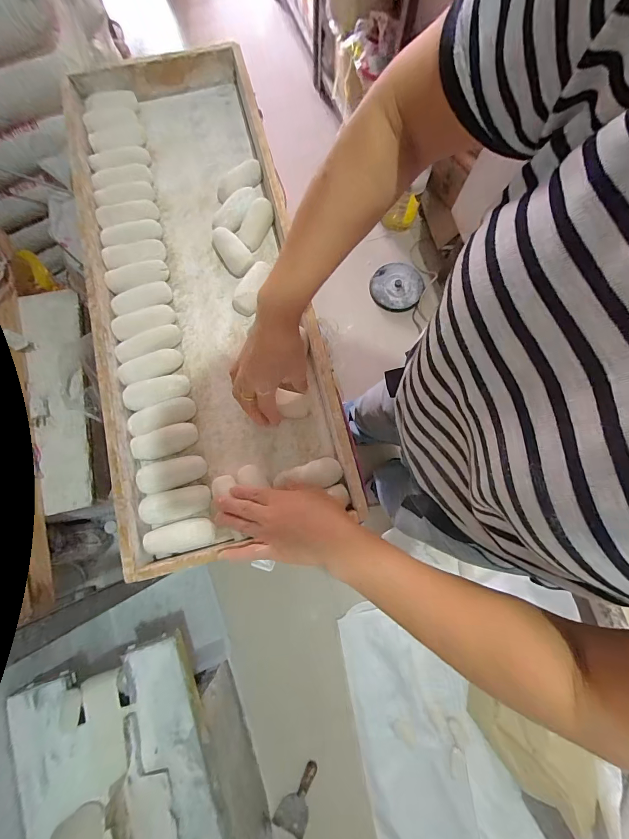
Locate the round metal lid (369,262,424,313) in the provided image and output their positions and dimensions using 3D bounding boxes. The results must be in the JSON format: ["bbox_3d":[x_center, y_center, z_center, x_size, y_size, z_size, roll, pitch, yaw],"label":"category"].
[{"bbox_3d":[0.327,-0.545,1.409,0.210,0.045,0.237,0,78,1],"label":"round metal lid"}]

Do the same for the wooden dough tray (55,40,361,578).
[{"bbox_3d":[-0.170,-0.220,0.516,0.306,0.068,0.781,-12,78,-1],"label":"wooden dough tray"}]

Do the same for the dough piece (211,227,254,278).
[{"bbox_3d":[-0.125,-0.257,0.528,0.042,0.024,0.083,-32,79,-6],"label":"dough piece"}]

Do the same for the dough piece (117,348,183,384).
[{"bbox_3d":[-0.230,-0.075,0.487,0.085,0.019,0.029,-24,78,-17],"label":"dough piece"}]

